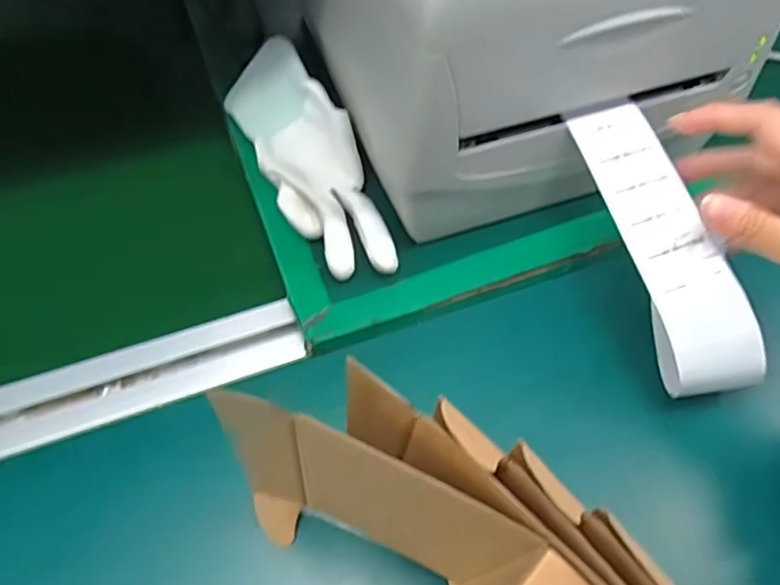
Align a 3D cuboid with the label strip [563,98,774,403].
[{"bbox_3d":[0.135,-0.024,0.299,0.046,0.019,0.152,-18,80,-13],"label":"label strip"}]

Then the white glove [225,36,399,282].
[{"bbox_3d":[-0.048,-0.083,0.358,0.054,0.038,0.163,-23,62,-16],"label":"white glove"}]

